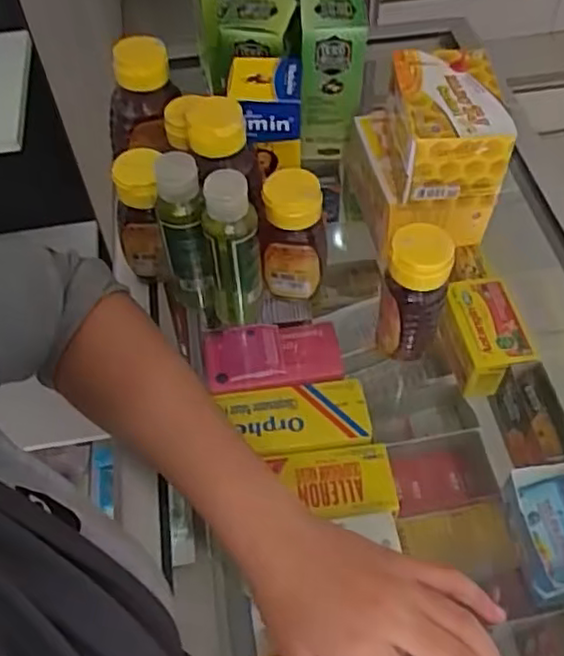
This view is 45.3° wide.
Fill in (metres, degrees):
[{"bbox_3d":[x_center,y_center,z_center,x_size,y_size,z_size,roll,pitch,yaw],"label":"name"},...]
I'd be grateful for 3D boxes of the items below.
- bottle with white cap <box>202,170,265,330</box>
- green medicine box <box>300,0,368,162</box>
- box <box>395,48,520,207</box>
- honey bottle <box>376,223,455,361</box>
[{"bbox_3d":[-0.032,-0.050,0.458,0.034,0.111,0.035,-7,53,-2],"label":"bottle with white cap"},{"bbox_3d":[0.042,-0.212,0.578,0.053,0.125,0.058,-2,53,1],"label":"green medicine box"},{"bbox_3d":[0.119,-0.149,0.487,0.070,0.059,0.107,-2,53,1],"label":"box"},{"bbox_3d":[0.088,-0.016,0.454,0.039,0.118,0.044,11,54,11],"label":"honey bottle"}]

